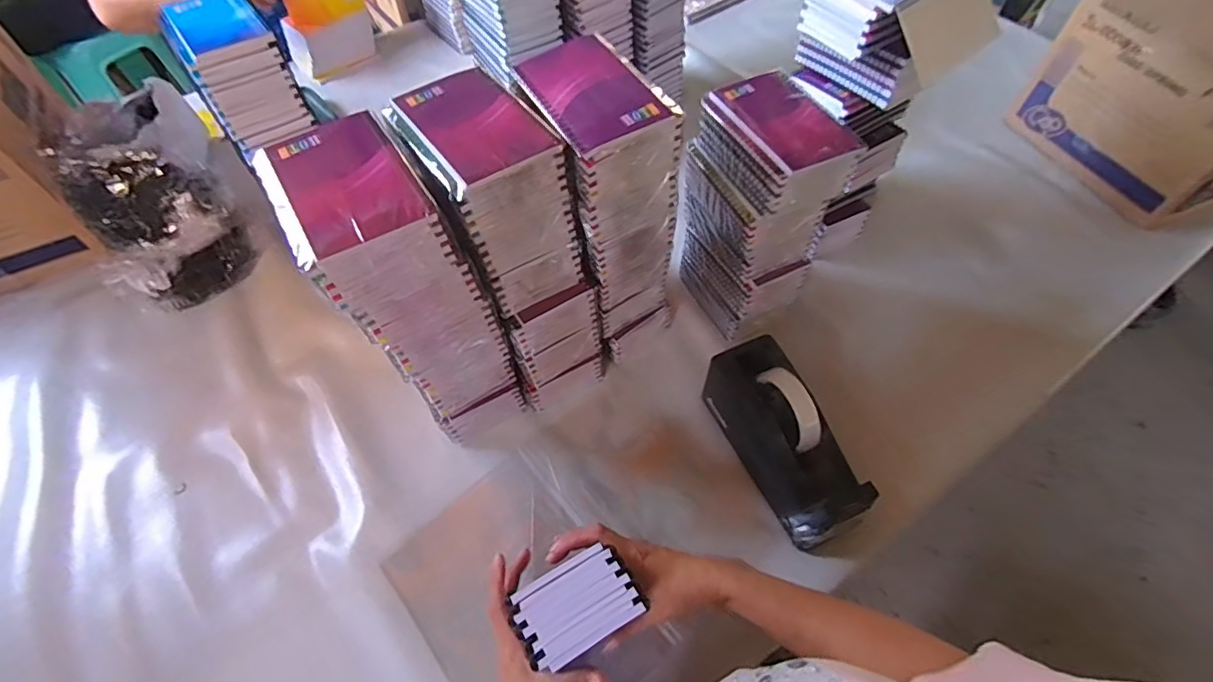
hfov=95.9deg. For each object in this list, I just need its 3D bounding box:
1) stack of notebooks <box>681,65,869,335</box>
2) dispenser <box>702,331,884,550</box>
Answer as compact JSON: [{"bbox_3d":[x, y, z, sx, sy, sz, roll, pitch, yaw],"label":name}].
[{"bbox_3d":[0.158,-0.130,0.620,0.097,0.282,0.138,-24,61,-14],"label":"stack of notebooks"},{"bbox_3d":[0.183,0.101,0.573,0.079,0.127,0.203,-20,60,-12],"label":"dispenser"}]

